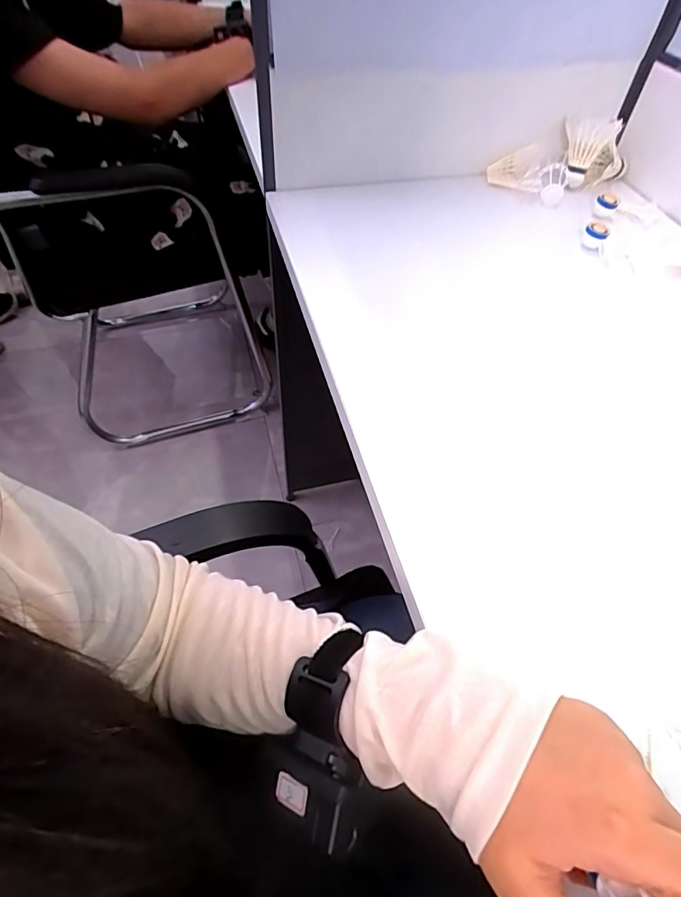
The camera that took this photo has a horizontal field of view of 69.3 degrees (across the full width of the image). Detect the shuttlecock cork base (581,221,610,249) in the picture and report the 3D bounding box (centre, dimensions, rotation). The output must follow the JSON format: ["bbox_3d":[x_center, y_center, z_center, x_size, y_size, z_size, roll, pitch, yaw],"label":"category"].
[{"bbox_3d":[0.295,-0.249,0.567,0.027,0.022,0.020,25,54,16],"label":"shuttlecock cork base"}]

